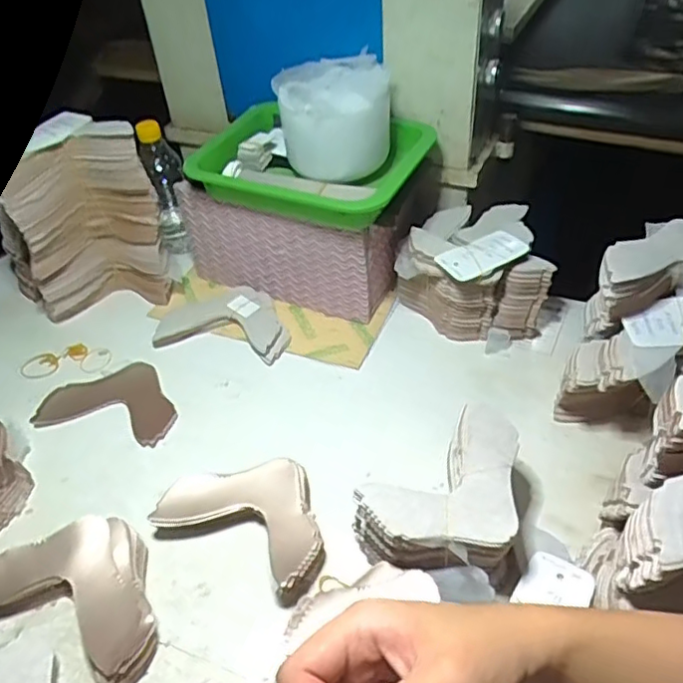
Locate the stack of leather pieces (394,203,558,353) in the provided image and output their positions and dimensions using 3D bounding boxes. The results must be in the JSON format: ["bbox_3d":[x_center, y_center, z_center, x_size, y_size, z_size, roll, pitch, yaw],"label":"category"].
[{"bbox_3d":[0.156,-0.086,0.760,0.168,0.113,0.151,1,43,5],"label":"stack of leather pieces"}]

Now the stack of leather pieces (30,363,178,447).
[{"bbox_3d":[-0.254,0.064,0.703,0.159,0.007,0.103,8,44,12],"label":"stack of leather pieces"}]

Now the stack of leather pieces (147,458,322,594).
[{"bbox_3d":[-0.080,0.156,0.574,0.150,0.038,0.110,19,48,23],"label":"stack of leather pieces"}]

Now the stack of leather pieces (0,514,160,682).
[{"bbox_3d":[-0.214,0.208,0.526,0.163,0.038,0.108,17,47,22],"label":"stack of leather pieces"}]

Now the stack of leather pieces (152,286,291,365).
[{"bbox_3d":[-0.141,-0.037,0.790,0.169,0.025,0.126,8,44,13],"label":"stack of leather pieces"}]

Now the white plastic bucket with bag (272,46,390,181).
[{"bbox_3d":[-0.009,-0.247,0.695,0.117,0.104,0.107,-6,43,-2],"label":"white plastic bucket with bag"}]

